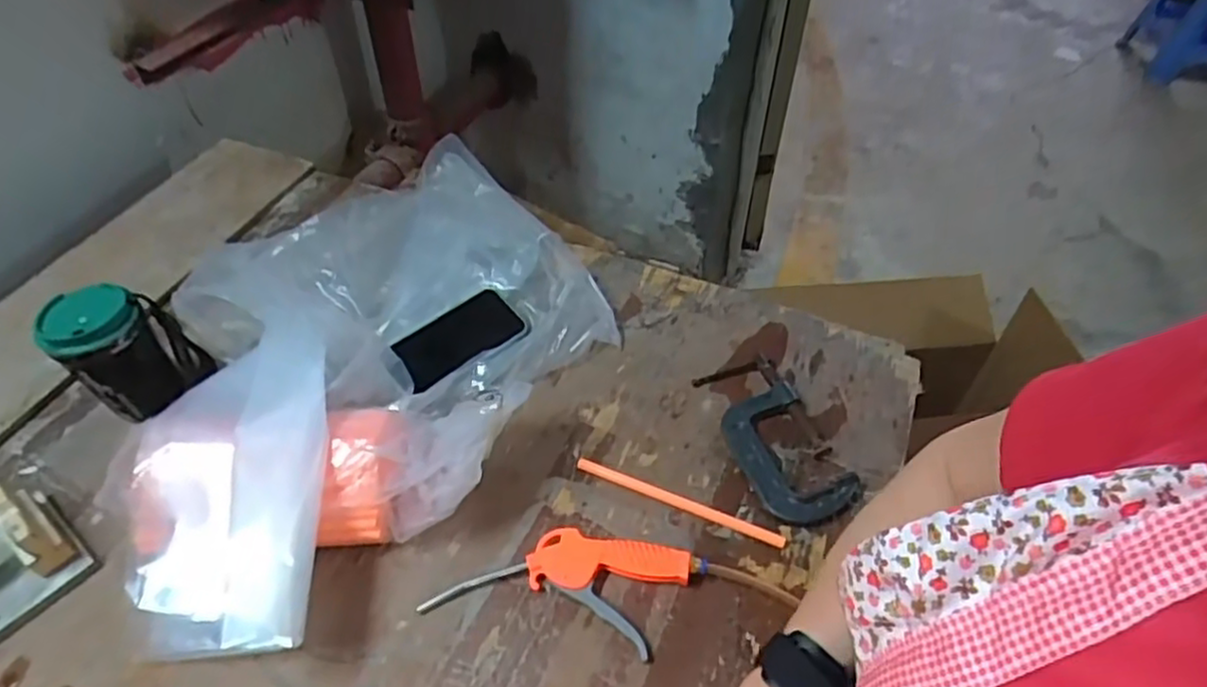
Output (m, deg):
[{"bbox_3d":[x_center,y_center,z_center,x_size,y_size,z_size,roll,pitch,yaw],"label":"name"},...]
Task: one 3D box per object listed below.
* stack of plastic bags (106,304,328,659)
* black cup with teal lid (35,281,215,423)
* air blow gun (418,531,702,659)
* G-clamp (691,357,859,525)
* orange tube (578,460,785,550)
[{"bbox_3d":[-0.331,0.131,0.624,0.180,0.109,0.302,-9,49,-9],"label":"stack of plastic bags"},{"bbox_3d":[-0.480,0.009,0.714,0.074,0.133,0.108,30,55,23],"label":"black cup with teal lid"},{"bbox_3d":[-0.033,0.209,0.610,0.230,0.026,0.091,6,49,5],"label":"air blow gun"},{"bbox_3d":[0.173,0.090,0.707,0.093,0.024,0.190,-16,50,-14],"label":"G-clamp"},{"bbox_3d":[0.070,0.149,0.668,0.204,0.010,0.013,20,51,16],"label":"orange tube"}]

